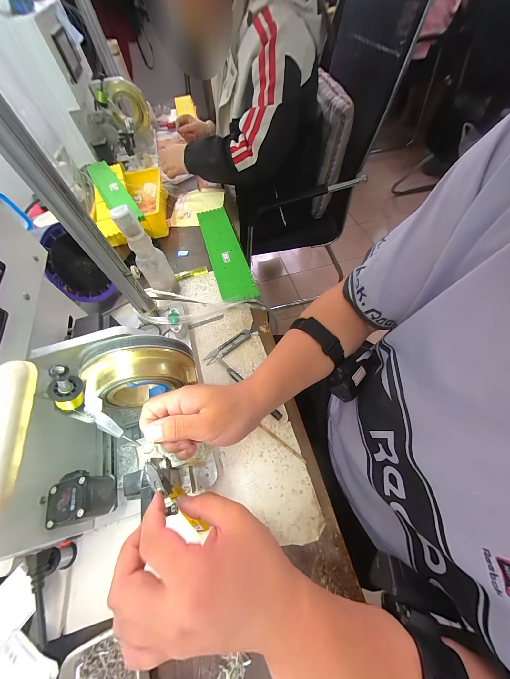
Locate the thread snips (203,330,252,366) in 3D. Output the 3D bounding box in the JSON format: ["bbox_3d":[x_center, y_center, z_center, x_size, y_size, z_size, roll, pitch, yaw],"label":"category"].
[{"bbox_3d":[-0.052,0.013,0.453,0.100,0.015,0.021,-35,63,-14],"label":"thread snips"}]

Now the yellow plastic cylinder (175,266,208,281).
[{"bbox_3d":[-0.150,-0.157,0.554,0.076,0.012,0.017,-16,60,-4],"label":"yellow plastic cylinder"}]

